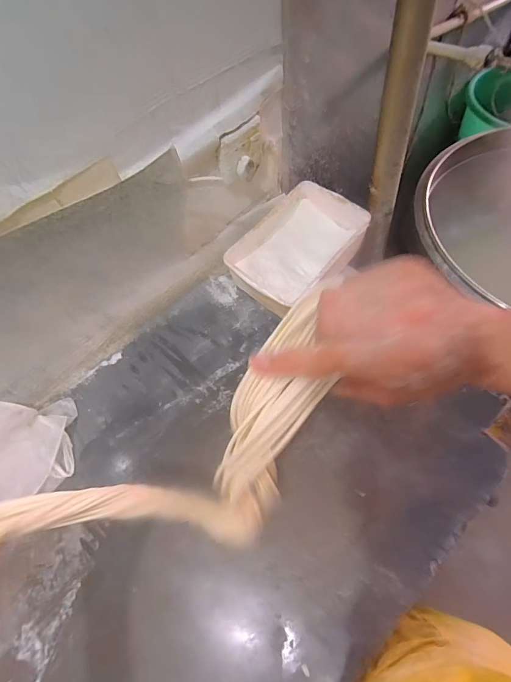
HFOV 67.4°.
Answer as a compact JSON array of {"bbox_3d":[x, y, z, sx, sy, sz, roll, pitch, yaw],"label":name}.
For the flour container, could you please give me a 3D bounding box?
[{"bbox_3d":[0.086,-0.186,0.802,0.183,0.100,0.288,37,69,21],"label":"flour container"}]

